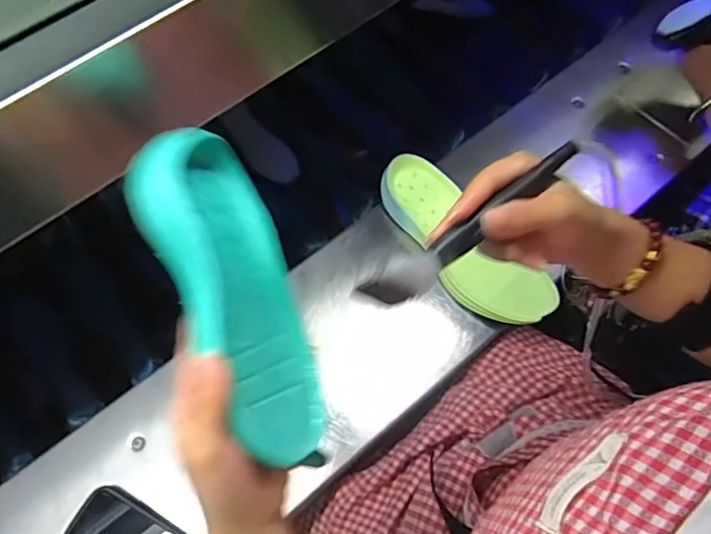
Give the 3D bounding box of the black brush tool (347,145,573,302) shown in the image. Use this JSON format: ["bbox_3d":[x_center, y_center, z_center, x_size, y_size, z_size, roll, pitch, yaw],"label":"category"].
[{"bbox_3d":[0.073,-0.026,0.324,0.169,0.023,0.019,-37,67,-14],"label":"black brush tool"}]

